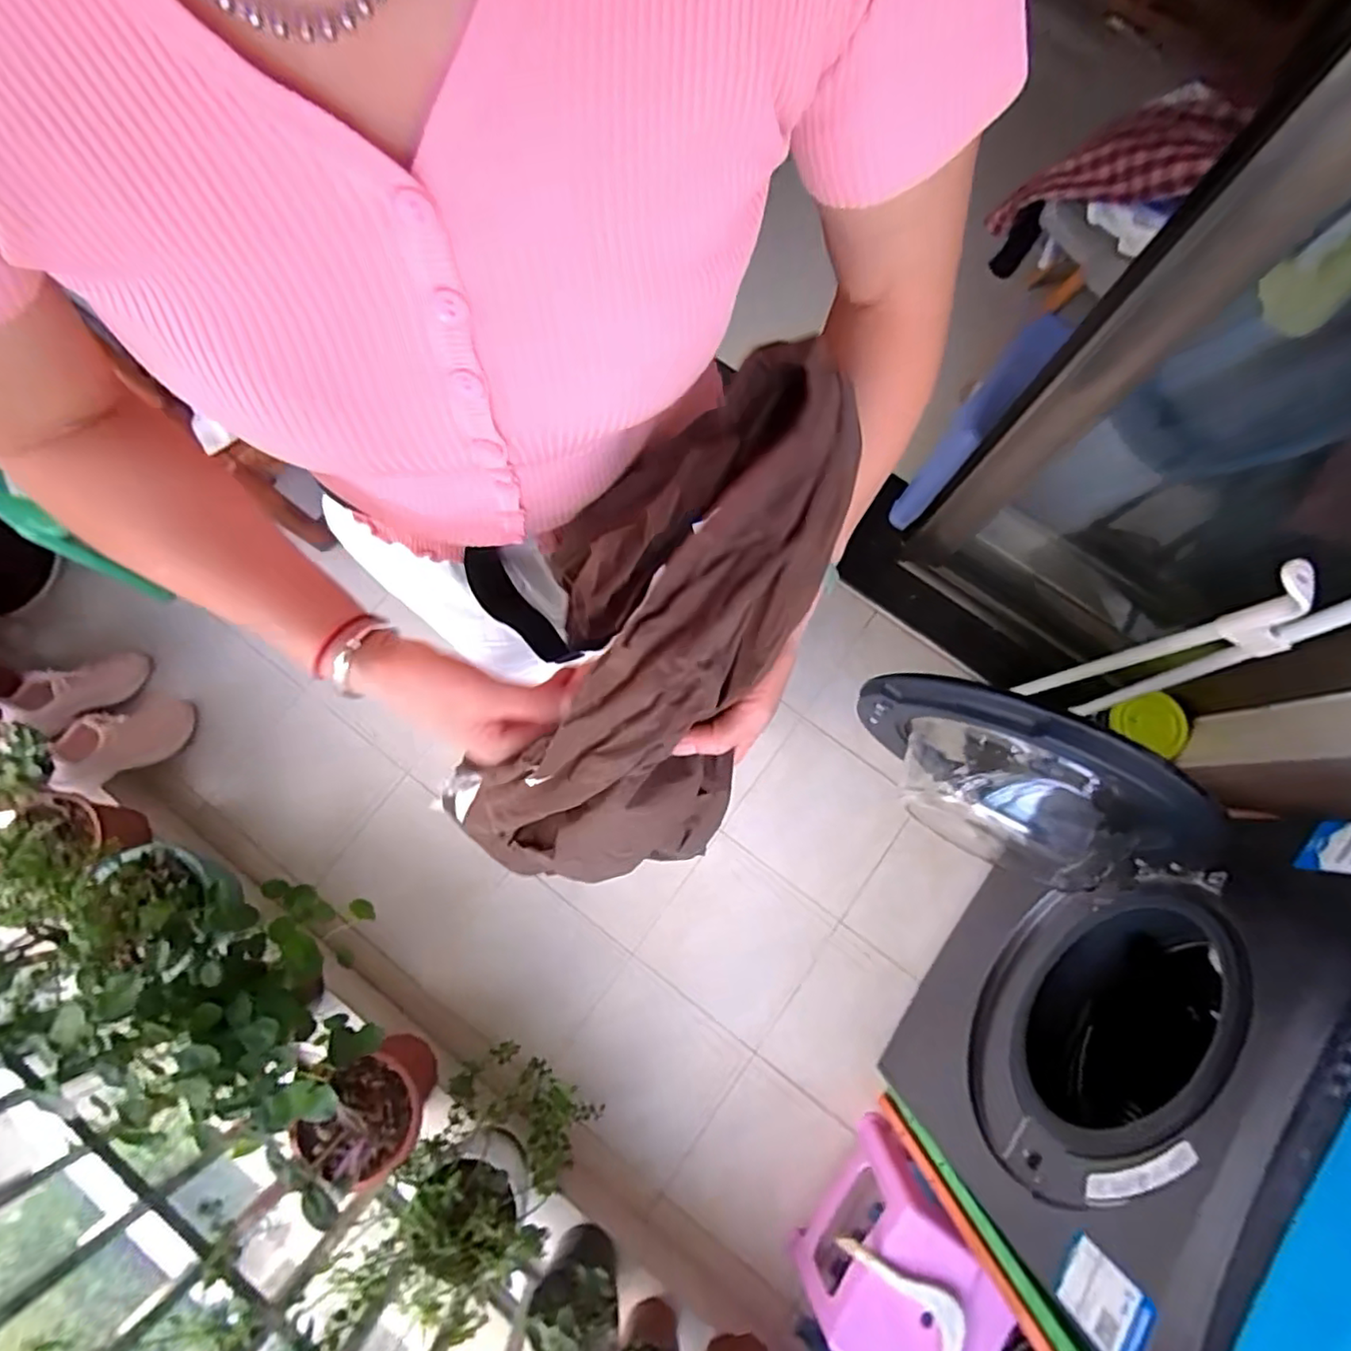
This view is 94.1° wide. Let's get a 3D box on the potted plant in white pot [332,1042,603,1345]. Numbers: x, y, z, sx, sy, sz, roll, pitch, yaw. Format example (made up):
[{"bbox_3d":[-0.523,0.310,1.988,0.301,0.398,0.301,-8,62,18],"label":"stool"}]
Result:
[{"bbox_3d":[-0.307,0.802,1.000,0.248,0.285,0.254,33,80,7],"label":"potted plant in white pot"}]

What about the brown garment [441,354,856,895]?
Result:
[{"bbox_3d":[-0.023,-0.006,0.374,0.164,0.093,0.362,31,109,7],"label":"brown garment"}]

